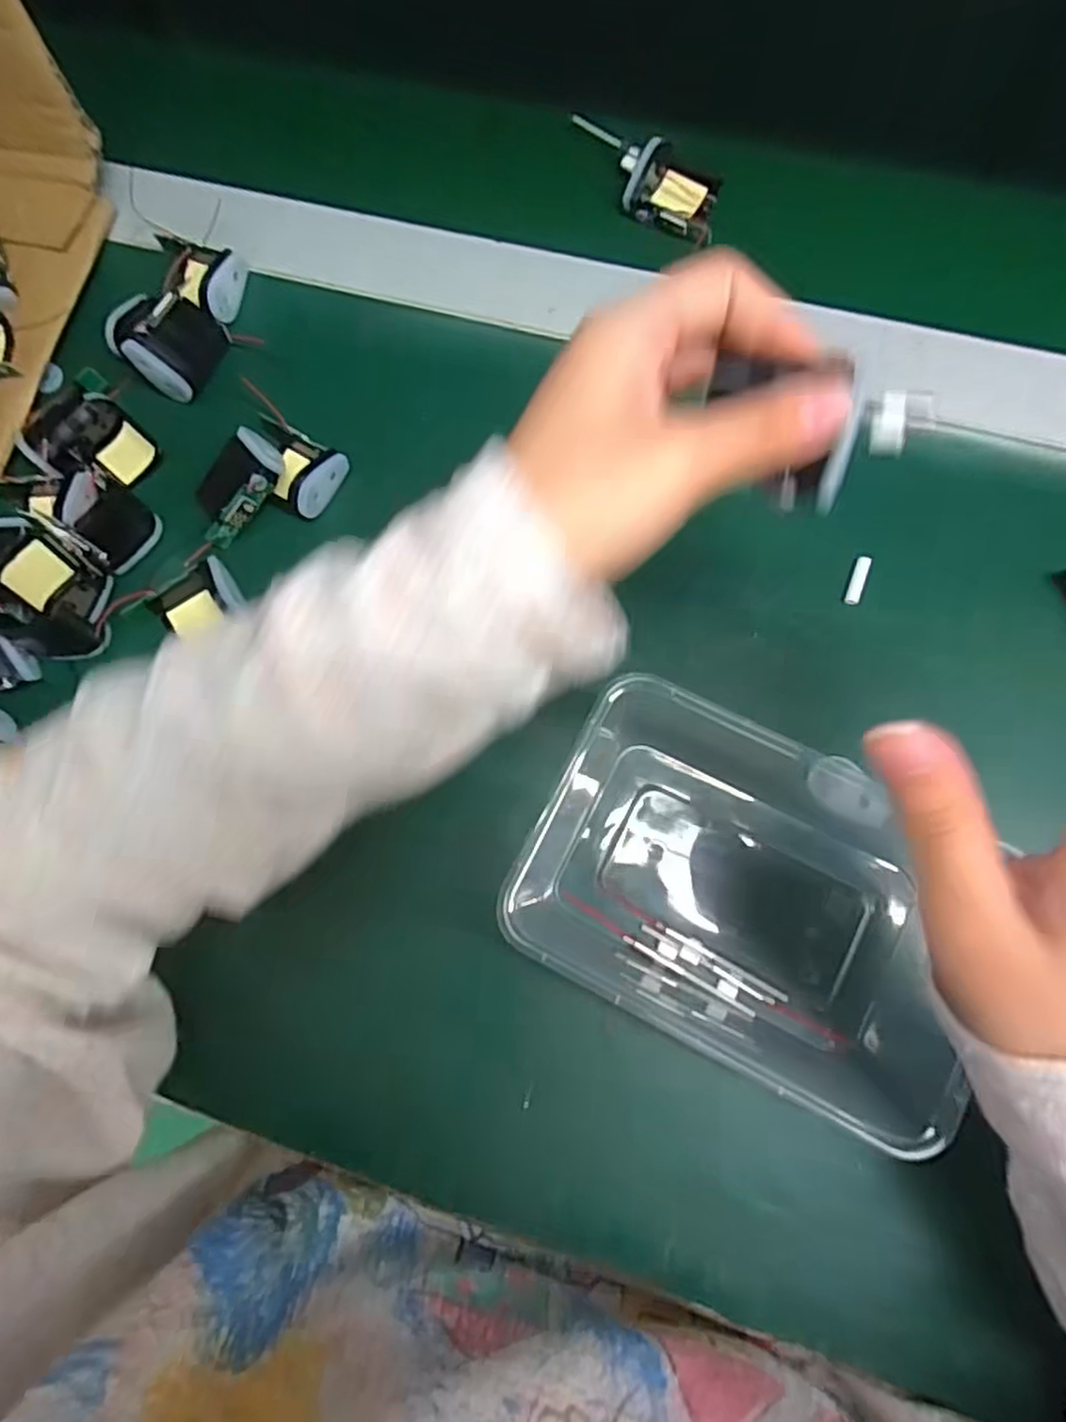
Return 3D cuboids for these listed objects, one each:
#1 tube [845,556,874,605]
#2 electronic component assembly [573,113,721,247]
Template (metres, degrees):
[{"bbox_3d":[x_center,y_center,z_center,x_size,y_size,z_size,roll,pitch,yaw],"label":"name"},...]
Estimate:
[{"bbox_3d":[0.150,-0.060,0.325,0.007,0.004,0.024,20,81,8],"label":"tube"},{"bbox_3d":[0.058,-0.283,0.378,0.089,0.023,0.039,25,82,9],"label":"electronic component assembly"}]

